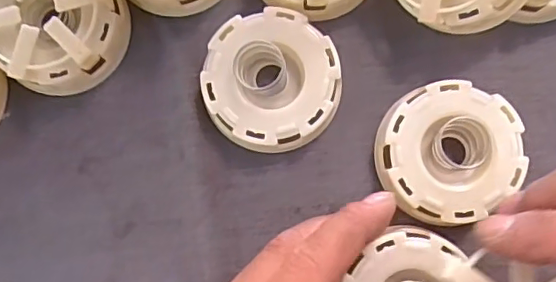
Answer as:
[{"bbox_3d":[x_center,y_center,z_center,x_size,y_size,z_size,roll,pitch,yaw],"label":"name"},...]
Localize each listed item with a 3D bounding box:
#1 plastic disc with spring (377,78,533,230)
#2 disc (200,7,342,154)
[{"bbox_3d":[0.079,0.005,0.263,0.062,0.022,0.062,0,84,2],"label":"plastic disc with spring"},{"bbox_3d":[-0.003,-0.028,0.264,0.061,0.018,0.064,0,84,2],"label":"disc"}]

